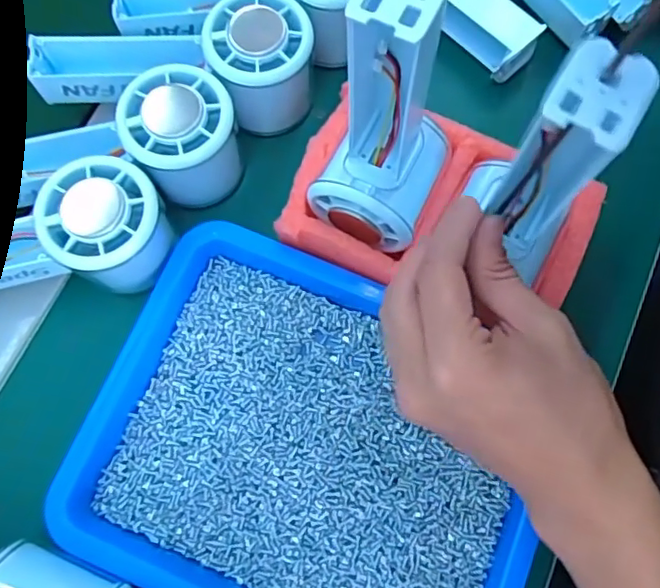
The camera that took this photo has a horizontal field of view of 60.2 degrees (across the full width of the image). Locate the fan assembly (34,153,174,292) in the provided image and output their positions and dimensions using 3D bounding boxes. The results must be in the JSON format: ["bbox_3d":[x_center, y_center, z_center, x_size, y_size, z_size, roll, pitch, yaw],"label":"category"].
[{"bbox_3d":[-0.110,-0.032,0.289,0.054,0.048,0.055,26,77,7],"label":"fan assembly"}]

